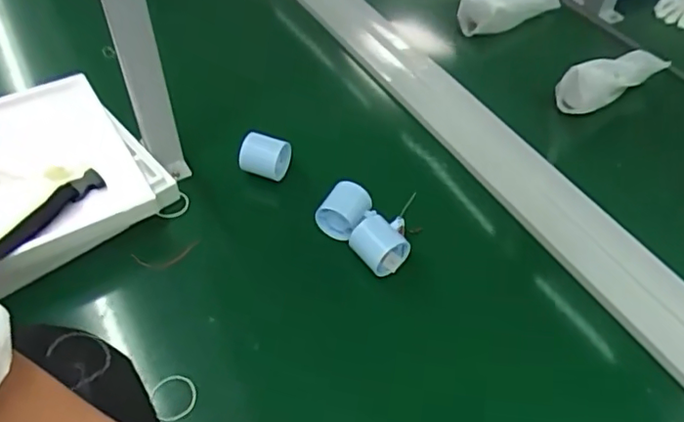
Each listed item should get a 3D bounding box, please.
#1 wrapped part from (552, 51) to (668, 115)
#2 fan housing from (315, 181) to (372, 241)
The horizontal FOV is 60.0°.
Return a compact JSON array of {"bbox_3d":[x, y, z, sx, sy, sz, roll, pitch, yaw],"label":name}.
[{"bbox_3d":[0.427,-0.219,0.933,0.189,0.070,0.067,-29,57,-25],"label":"wrapped part"},{"bbox_3d":[0.004,-0.001,0.724,0.047,0.050,0.055,28,53,19],"label":"fan housing"}]

